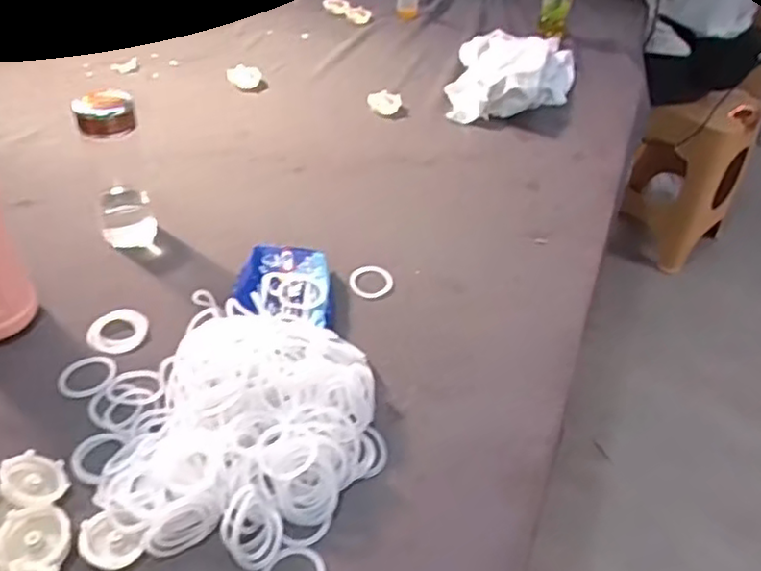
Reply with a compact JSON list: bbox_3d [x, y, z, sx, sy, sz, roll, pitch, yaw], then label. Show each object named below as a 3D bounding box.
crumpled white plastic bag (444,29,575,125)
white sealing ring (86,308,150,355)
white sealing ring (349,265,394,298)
[{"bbox_3d":[0.278,-0.460,1.398,0.230,0.067,0.462,12,42,7],"label":"crumpled white plastic bag"},{"bbox_3d":[-0.309,0.053,0.805,0.069,0.007,0.072,3,41,-3],"label":"white sealing ring"},{"bbox_3d":[-0.012,-0.005,0.905,0.058,0.005,0.065,-4,42,-11],"label":"white sealing ring"}]

